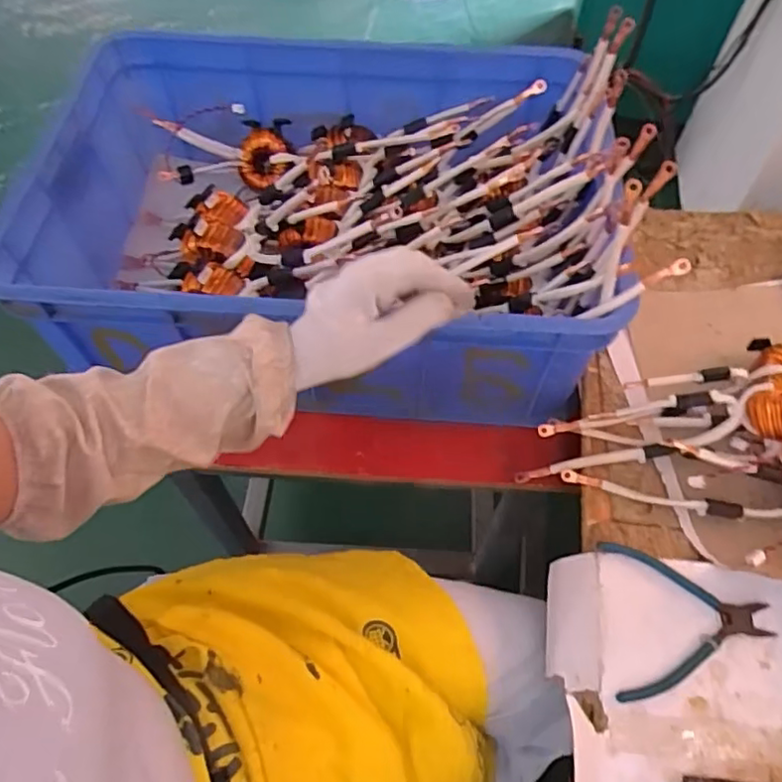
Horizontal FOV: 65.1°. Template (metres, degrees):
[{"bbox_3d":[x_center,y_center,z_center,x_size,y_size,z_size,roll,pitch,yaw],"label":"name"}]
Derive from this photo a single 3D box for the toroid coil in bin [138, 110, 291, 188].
[{"bbox_3d":[-0.225,-0.319,0.816,0.197,0.057,0.097,-3,59,-2],"label":"toroid coil in bin"}]

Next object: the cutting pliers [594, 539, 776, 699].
[{"bbox_3d":[0.249,0.193,0.515,0.129,0.008,0.124,2,59,1],"label":"cutting pliers"}]

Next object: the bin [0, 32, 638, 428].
[{"bbox_3d":[-0.081,-0.202,0.717,0.603,0.209,0.416,2,59,2],"label":"bin"}]

